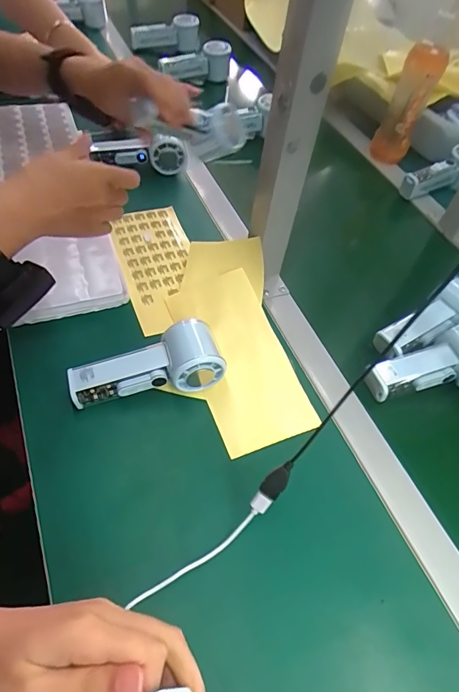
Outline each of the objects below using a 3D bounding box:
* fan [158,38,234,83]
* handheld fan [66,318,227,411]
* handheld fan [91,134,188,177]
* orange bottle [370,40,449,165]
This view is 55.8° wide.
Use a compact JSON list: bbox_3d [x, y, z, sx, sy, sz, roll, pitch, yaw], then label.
[{"bbox_3d":[-0.069,-0.567,0.874,0.145,0.064,0.056,-4,53,-11],"label":"fan"},{"bbox_3d":[-0.084,0.026,0.440,0.150,0.070,0.061,-13,56,-18],"label":"handheld fan"},{"bbox_3d":[-0.130,-0.292,0.653,0.134,0.069,0.035,14,52,2],"label":"handheld fan"},{"bbox_3d":[0.299,-0.404,0.735,0.067,0.176,0.053,22,53,9],"label":"orange bottle"}]

